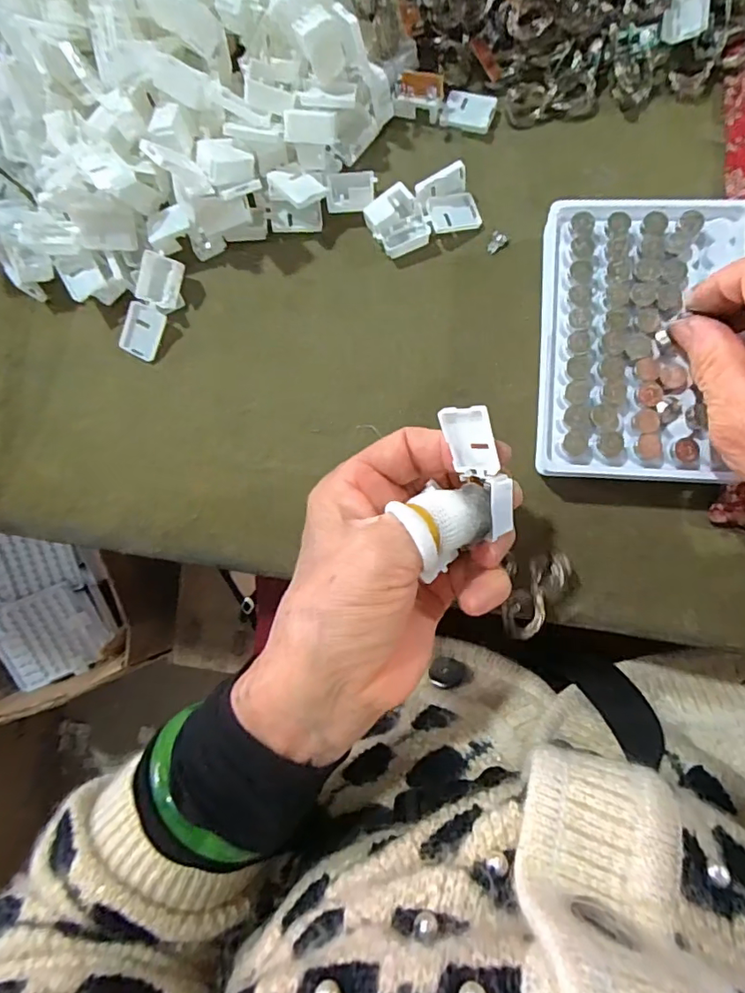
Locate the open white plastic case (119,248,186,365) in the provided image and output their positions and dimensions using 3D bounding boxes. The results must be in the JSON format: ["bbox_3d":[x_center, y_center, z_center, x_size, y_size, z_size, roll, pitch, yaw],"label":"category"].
[{"bbox_3d":[-0.121,-0.103,0.289,0.021,0.011,0.055,20,98,-16],"label":"open white plastic case"}]

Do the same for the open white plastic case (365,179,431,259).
[{"bbox_3d":[0.013,-0.144,0.280,0.027,0.014,0.028,-29,85,2],"label":"open white plastic case"}]

